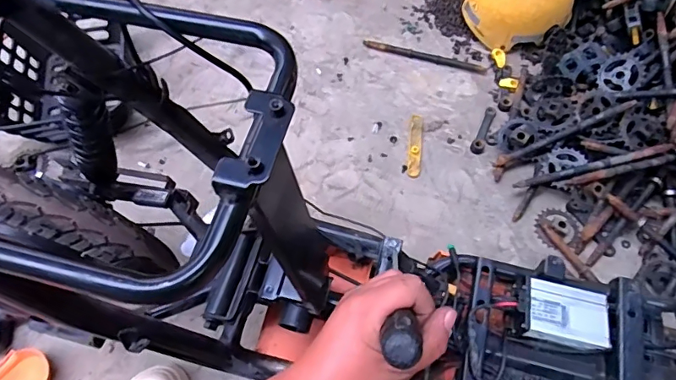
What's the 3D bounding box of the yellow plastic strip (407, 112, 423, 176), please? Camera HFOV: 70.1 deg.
[{"bbox_3d":[0.172,-0.100,1.073,0.028,0.012,0.161,7,64,3],"label":"yellow plastic strip"}]

